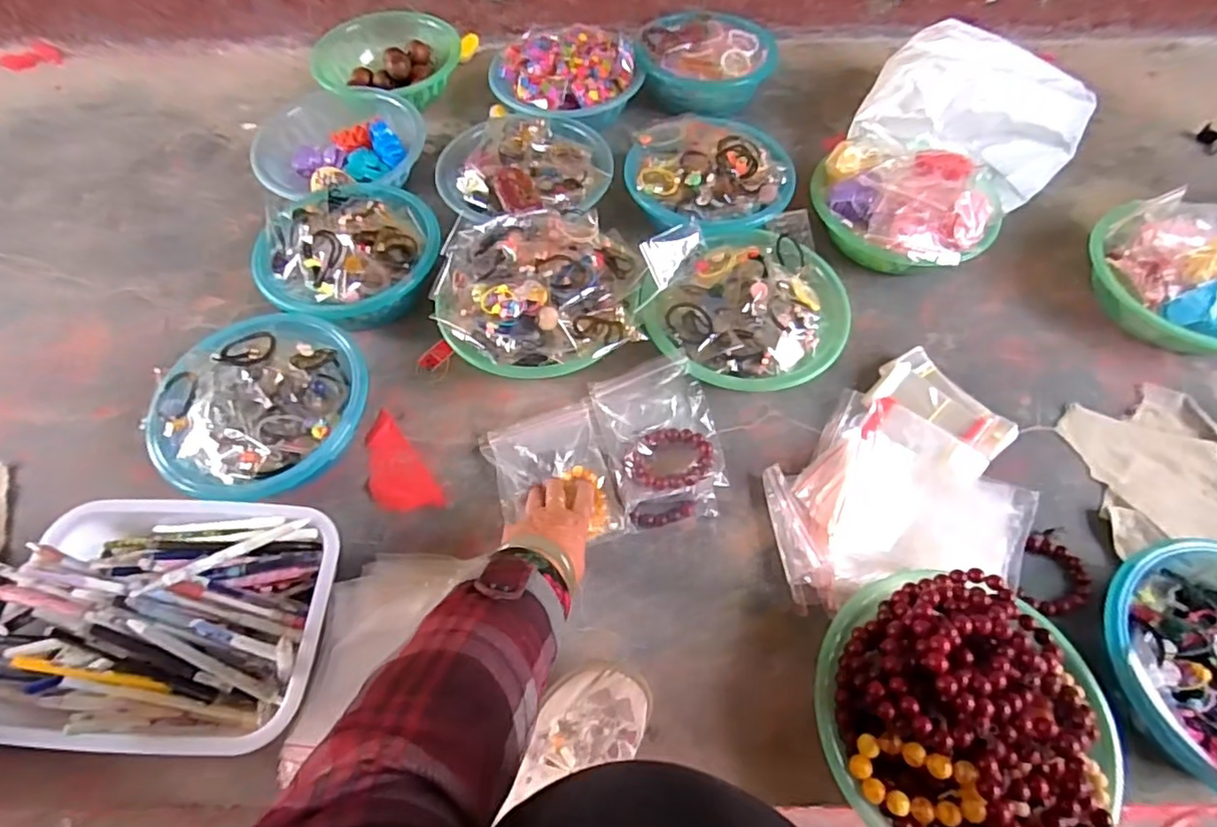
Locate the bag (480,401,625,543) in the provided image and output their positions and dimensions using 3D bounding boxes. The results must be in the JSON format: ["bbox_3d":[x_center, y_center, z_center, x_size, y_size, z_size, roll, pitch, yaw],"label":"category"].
[{"bbox_3d":[-0.060,0.067,0.671,0.125,0.020,0.160,-16,61,-10],"label":"bag"}]

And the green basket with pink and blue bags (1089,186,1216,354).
[{"bbox_3d":[0.725,-0.169,0.761,0.236,0.113,0.201,36,65,19],"label":"green basket with pink and blue bags"}]

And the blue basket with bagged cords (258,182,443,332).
[{"bbox_3d":[-0.330,-0.206,0.790,0.213,0.104,0.220,0,59,0],"label":"blue basket with bagged cords"}]

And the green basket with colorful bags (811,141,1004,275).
[{"bbox_3d":[0.395,-0.276,0.826,0.232,0.111,0.209,31,64,17],"label":"green basket with colorful bags"}]

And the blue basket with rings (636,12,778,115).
[{"bbox_3d":[0.157,-0.563,1.005,0.212,0.092,0.177,17,61,10],"label":"blue basket with rings"}]

